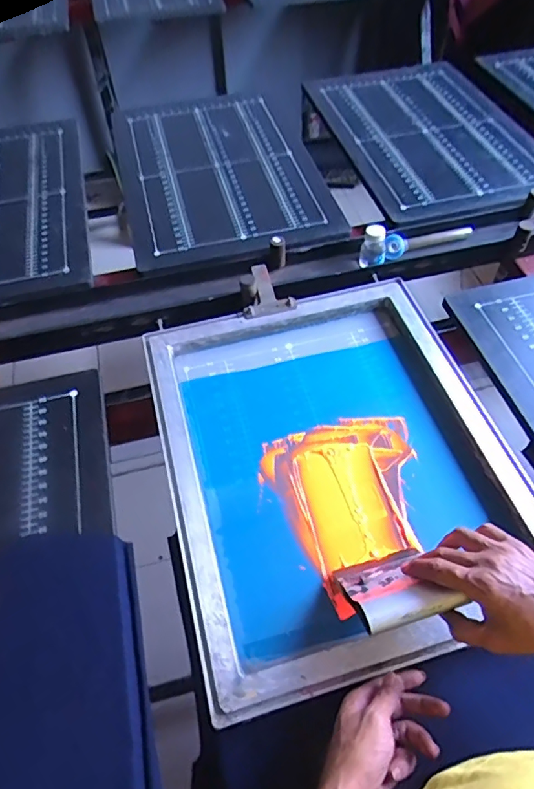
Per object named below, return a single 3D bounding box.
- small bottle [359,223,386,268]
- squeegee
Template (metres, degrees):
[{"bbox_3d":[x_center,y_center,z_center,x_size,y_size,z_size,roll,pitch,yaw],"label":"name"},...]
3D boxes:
[{"bbox_3d":[0.178,-0.246,0.852,0.044,0.060,0.041,11,57,9],"label":"small bottle"},{"bbox_3d":[0.124,0.189,0.518,0.094,0.130,0.021,-16,93,-4],"label":"squeegee"}]

